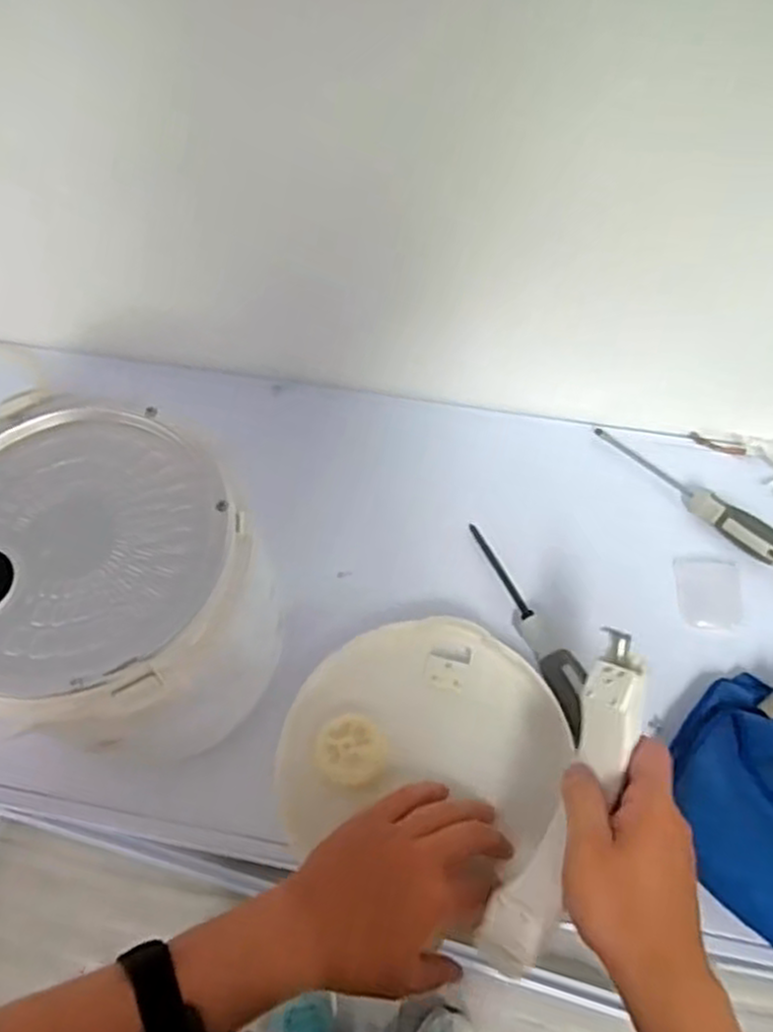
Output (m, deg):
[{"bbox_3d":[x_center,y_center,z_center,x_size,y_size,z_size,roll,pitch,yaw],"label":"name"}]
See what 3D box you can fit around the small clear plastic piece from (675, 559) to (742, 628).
[{"bbox_3d":[0.261,0.062,0.622,0.049,0.004,0.057,0,69,4],"label":"small clear plastic piece"}]

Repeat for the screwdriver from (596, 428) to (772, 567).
[{"bbox_3d":[0.256,-0.021,0.648,0.186,0.023,0.023,41,71,20],"label":"screwdriver"}]

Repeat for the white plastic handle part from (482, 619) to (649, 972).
[{"bbox_3d":[0.110,0.167,0.449,0.039,0.029,0.197,23,75,13],"label":"white plastic handle part"}]

